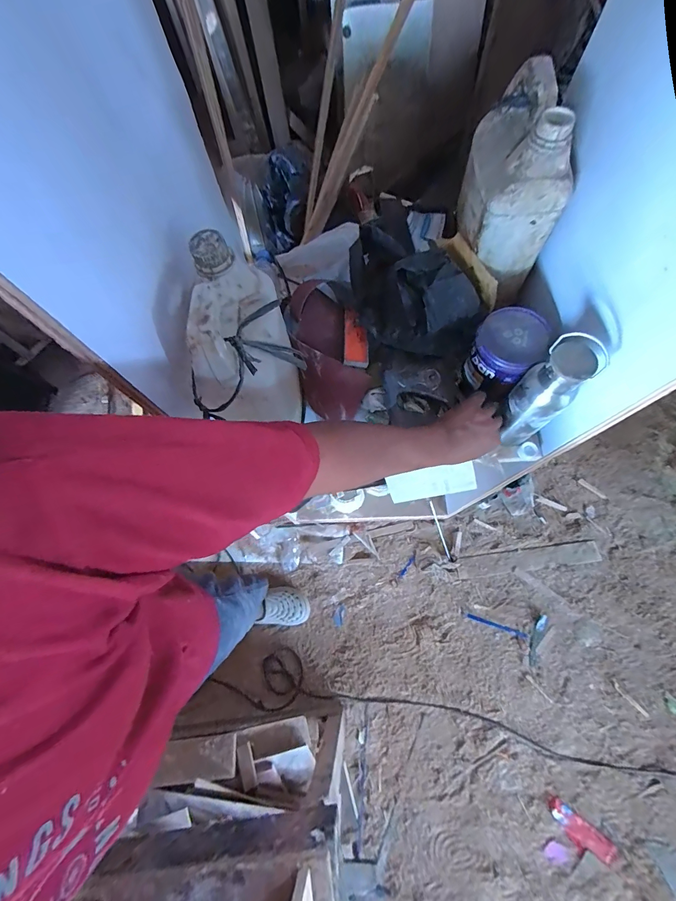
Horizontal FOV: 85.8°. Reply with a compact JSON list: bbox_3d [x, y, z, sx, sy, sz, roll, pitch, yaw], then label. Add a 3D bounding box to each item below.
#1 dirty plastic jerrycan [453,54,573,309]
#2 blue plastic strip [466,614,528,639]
[{"bbox_3d":[0.259,-0.391,0.540,0.142,0.216,0.159,14,74,9],"label":"dirty plastic jerrycan"},{"bbox_3d":[0.546,0.603,1.252,0.202,0.012,0.018,19,74,5],"label":"blue plastic strip"}]

